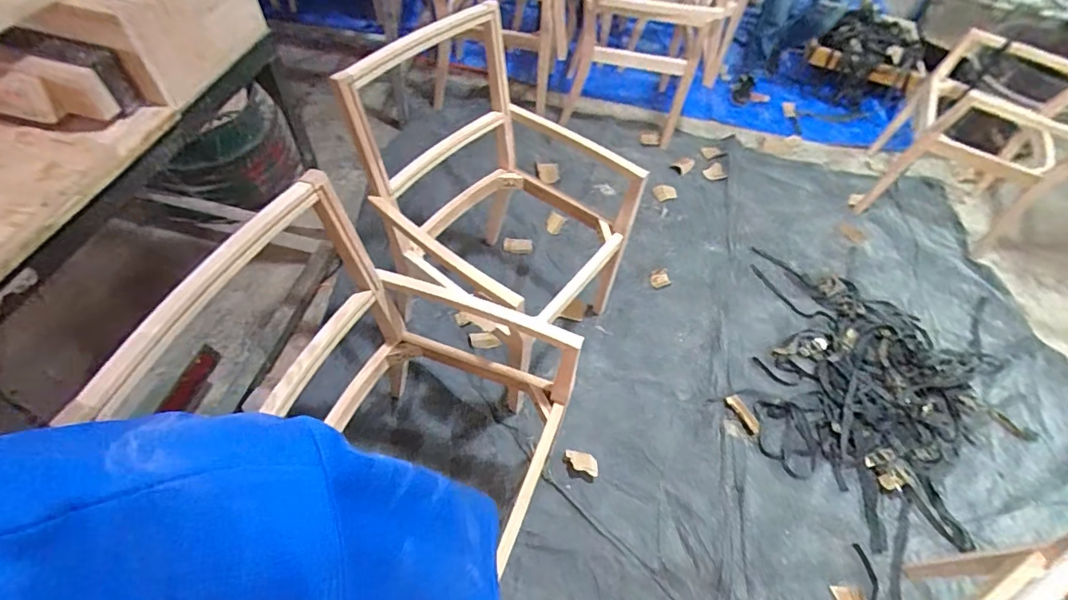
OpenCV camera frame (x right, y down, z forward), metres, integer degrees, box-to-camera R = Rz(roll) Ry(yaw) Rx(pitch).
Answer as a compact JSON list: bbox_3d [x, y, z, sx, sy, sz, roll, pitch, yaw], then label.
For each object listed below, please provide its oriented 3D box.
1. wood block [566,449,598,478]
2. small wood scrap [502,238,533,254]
[{"bbox_3d":[0.142,0.489,1.476,0.107,0.047,0.065,18,57,8],"label":"wood block"},{"bbox_3d":[-0.064,-0.220,1.976,0.119,0.042,0.047,0,56,-4],"label":"small wood scrap"}]

